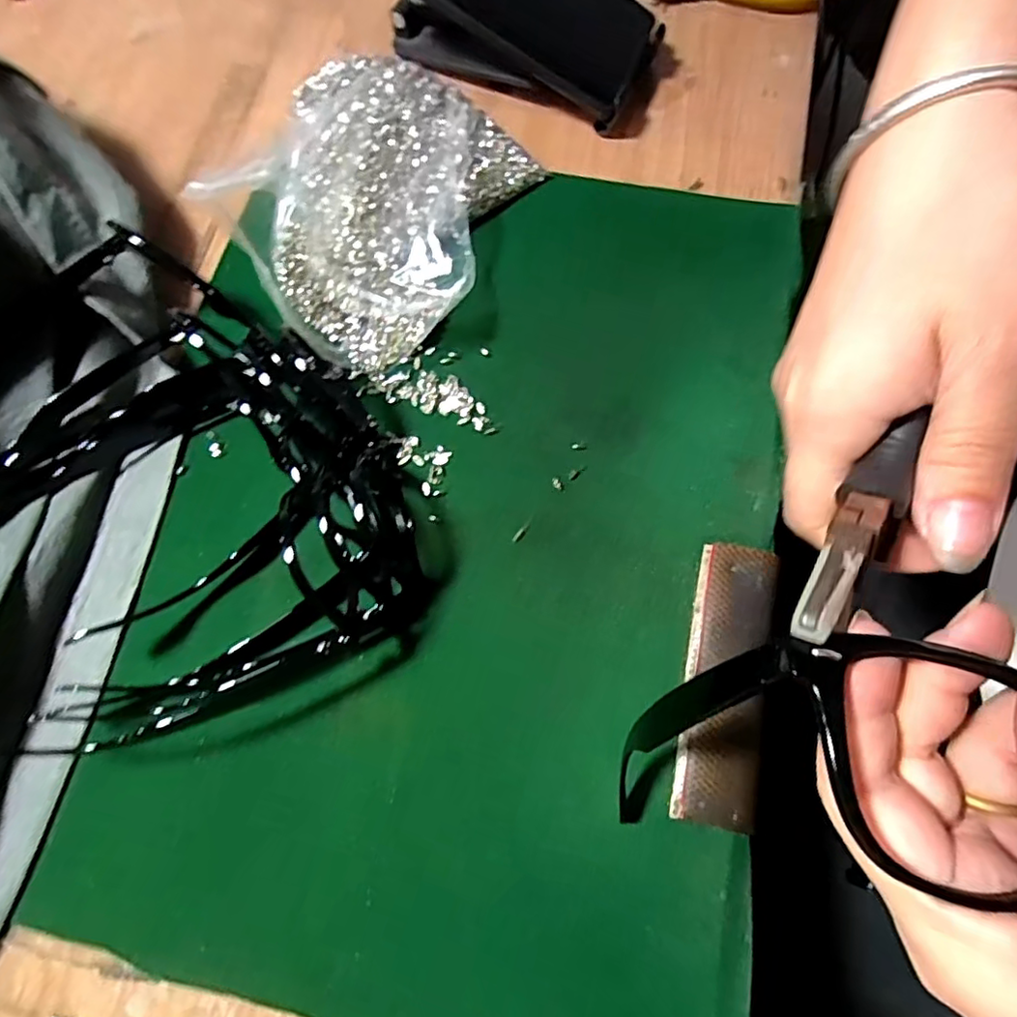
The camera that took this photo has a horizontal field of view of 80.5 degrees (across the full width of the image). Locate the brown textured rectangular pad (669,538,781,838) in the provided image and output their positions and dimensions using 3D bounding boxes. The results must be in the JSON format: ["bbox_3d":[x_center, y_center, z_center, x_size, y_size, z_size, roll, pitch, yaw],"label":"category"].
[{"bbox_3d":[0.095,0.074,0.263,0.034,0.006,0.117,12,74,5],"label":"brown textured rectangular pad"}]

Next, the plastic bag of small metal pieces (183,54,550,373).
[{"bbox_3d":[-0.070,-0.163,0.323,0.133,0.038,0.162,34,77,11],"label":"plastic bag of small metal pieces"}]

